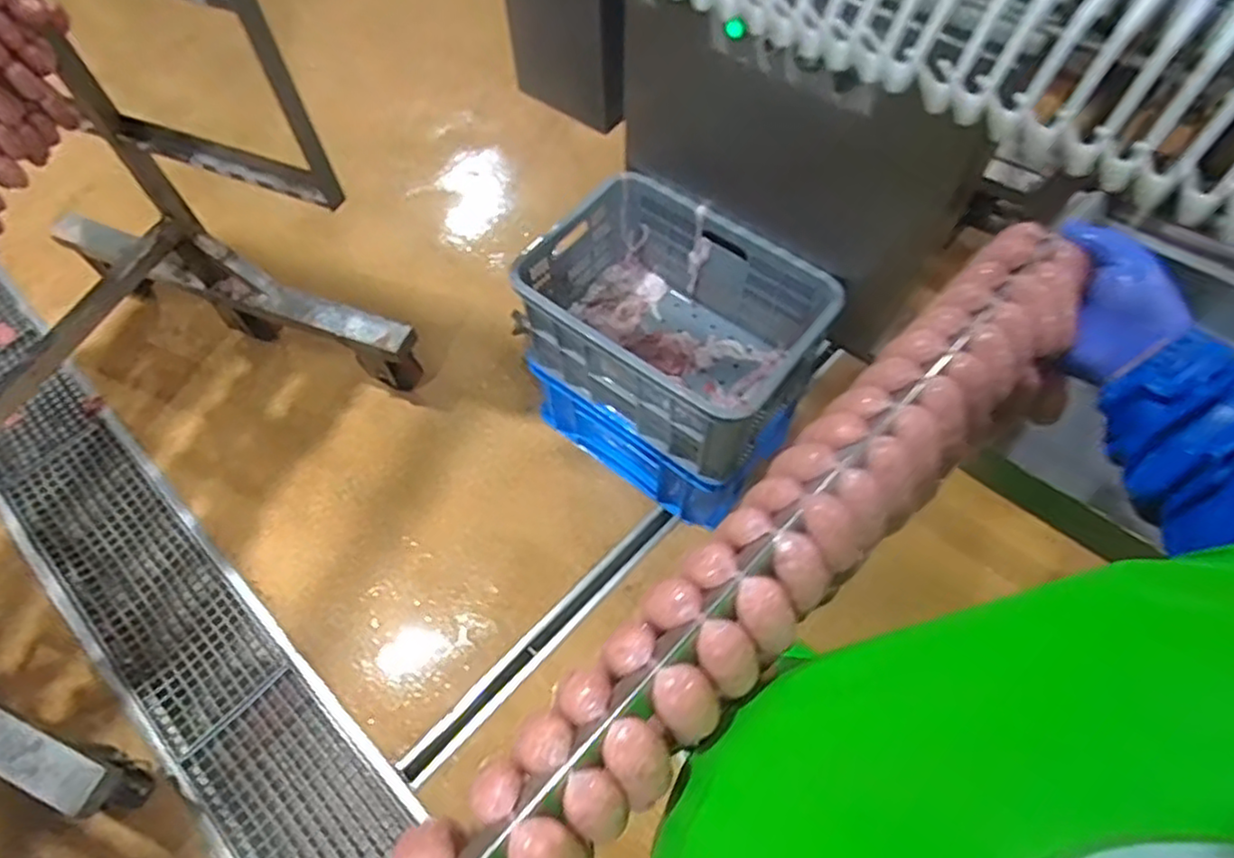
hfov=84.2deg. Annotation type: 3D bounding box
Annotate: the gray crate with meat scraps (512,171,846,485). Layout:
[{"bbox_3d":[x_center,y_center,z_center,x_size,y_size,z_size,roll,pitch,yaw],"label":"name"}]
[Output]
[{"bbox_3d":[0.079,-0.217,1.331,0.478,0.271,0.360,34,67,18],"label":"gray crate with meat scraps"}]

